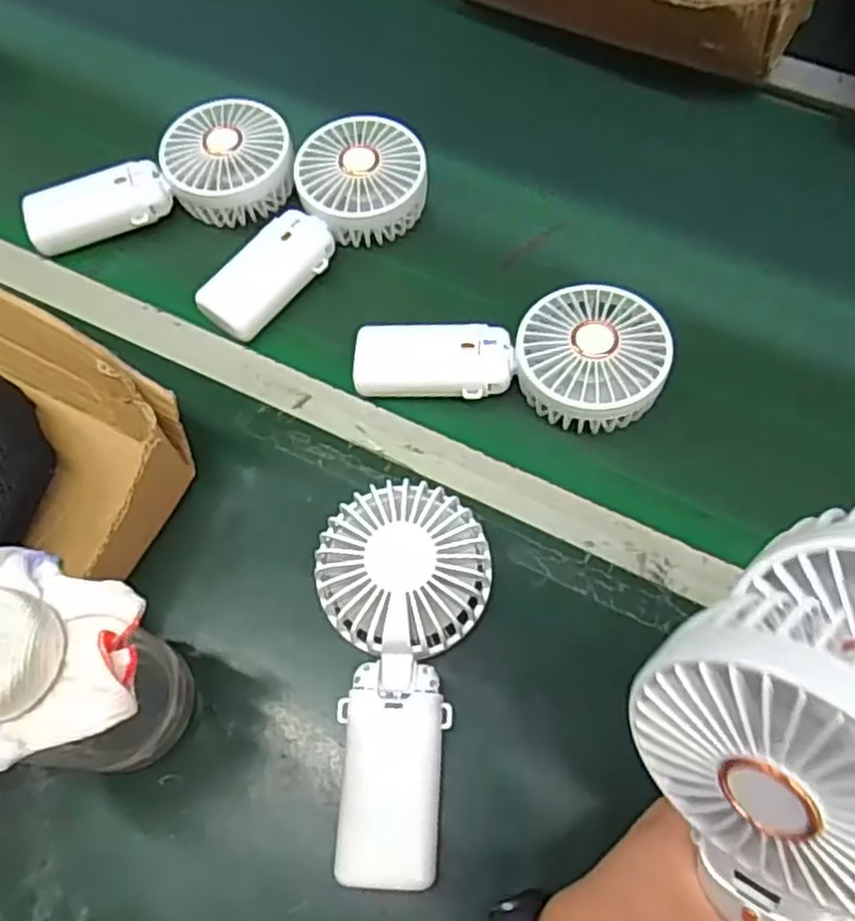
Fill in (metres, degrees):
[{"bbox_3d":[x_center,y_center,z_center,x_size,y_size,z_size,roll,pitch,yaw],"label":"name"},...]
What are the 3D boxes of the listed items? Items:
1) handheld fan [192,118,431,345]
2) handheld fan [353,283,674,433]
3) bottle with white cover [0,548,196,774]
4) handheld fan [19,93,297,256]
[{"bbox_3d":[-0.070,-0.151,0.491,0.086,0.049,0.177,26,64,10],"label":"handheld fan"},{"bbox_3d":[0.050,-0.059,0.452,0.183,0.040,0.084,-1,62,10],"label":"handheld fan"},{"bbox_3d":[-0.143,0.088,0.296,0.086,0.158,0.074,19,66,8],"label":"bottle with white cover"},{"bbox_3d":[-0.185,-0.199,0.513,0.177,0.048,0.077,-7,59,-12],"label":"handheld fan"}]

